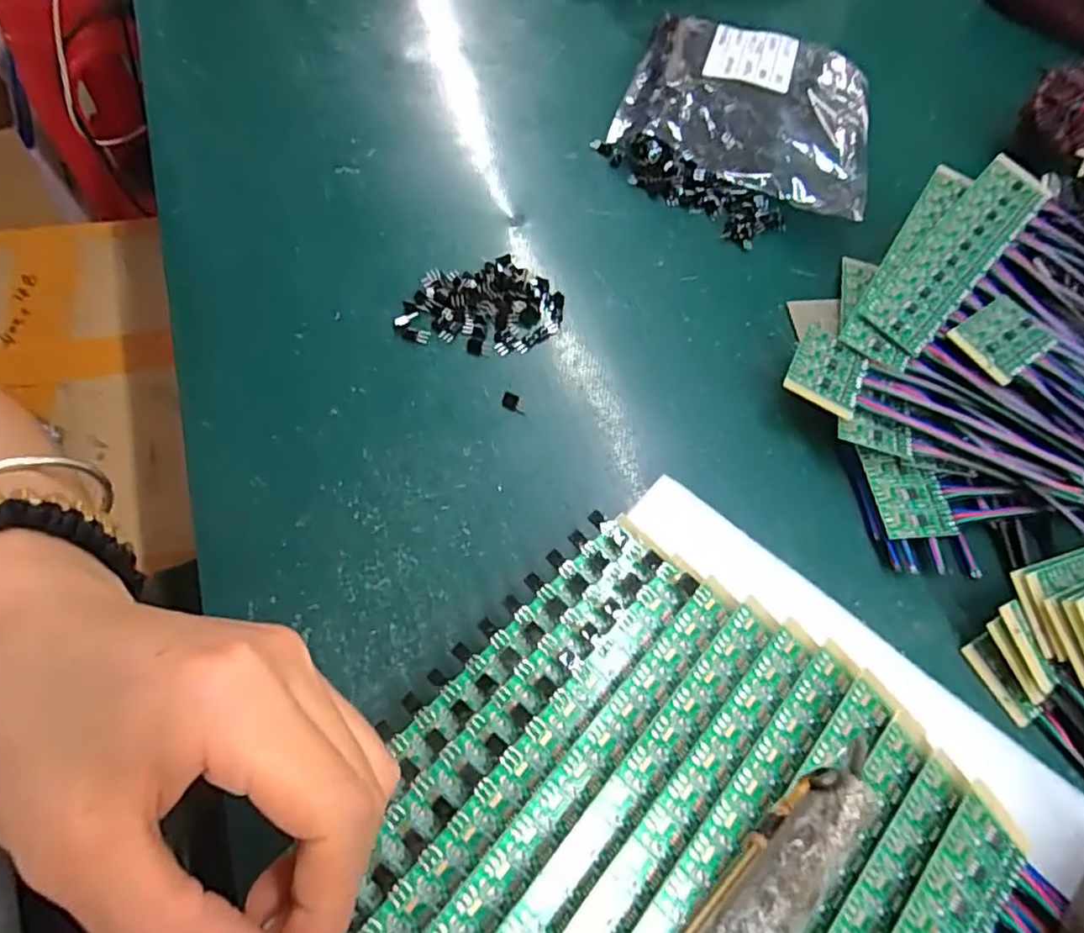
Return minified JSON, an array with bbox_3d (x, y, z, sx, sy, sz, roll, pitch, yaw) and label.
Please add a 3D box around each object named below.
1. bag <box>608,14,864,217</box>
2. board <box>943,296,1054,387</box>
[{"bbox_3d":[0.122,-0.214,0.371,0.143,0.025,0.143,16,65,6],"label":"bag"},{"bbox_3d":[0.212,-0.059,0.287,0.039,0.006,0.032,-34,70,-17],"label":"board"}]

